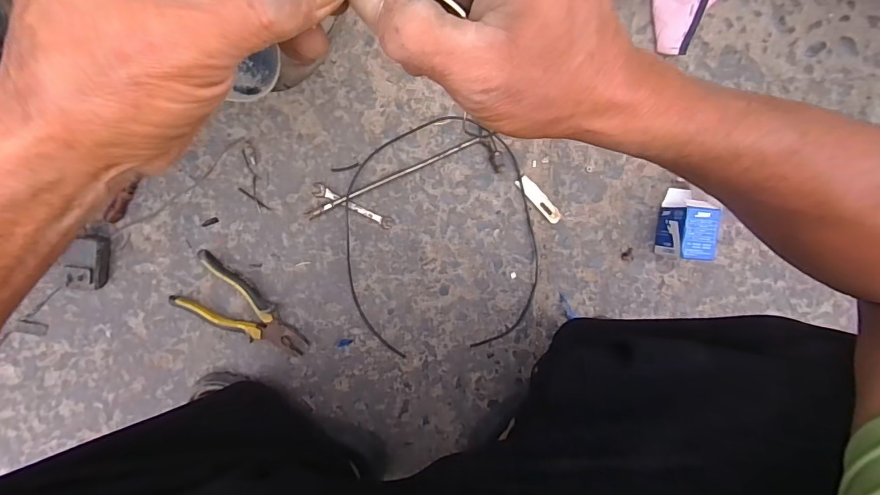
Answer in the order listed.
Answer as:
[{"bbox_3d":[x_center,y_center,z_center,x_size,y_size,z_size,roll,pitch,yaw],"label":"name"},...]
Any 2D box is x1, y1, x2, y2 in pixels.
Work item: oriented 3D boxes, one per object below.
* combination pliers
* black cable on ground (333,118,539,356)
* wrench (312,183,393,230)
[{"bbox_3d":[-0.272,0.091,0.614,0.188,0.027,0.081,34,92,-6],"label":"combination pliers"},{"bbox_3d":[0.002,-0.014,0.626,0.251,0.011,0.307,-7,95,-3],"label":"black cable on ground"},{"bbox_3d":[-0.123,-0.058,0.616,0.118,0.007,0.019,25,93,-6],"label":"wrench"}]

